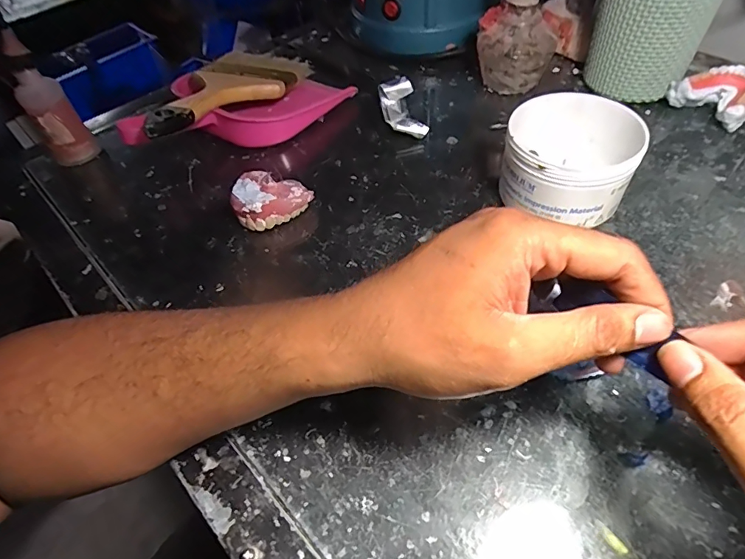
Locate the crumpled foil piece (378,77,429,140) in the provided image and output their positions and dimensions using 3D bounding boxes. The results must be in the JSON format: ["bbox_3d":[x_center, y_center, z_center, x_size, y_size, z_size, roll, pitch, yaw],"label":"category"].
[{"bbox_3d":[0.027,-0.167,0.443,0.033,0.028,0.081,-11,51,-3],"label":"crumpled foil piece"}]

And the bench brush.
[{"bbox_3d":[-0.141,-0.181,0.439,0.094,0.027,0.231,11,40,14],"label":"bench brush"}]

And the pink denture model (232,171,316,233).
[{"bbox_3d":[-0.087,-0.072,0.375,0.059,0.027,0.061,-24,53,-14],"label":"pink denture model"}]

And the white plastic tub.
[{"bbox_3d":[0.144,-0.087,0.344,0.089,0.065,0.104,6,52,10],"label":"white plastic tub"}]

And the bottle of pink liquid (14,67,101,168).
[{"bbox_3d":[-0.292,-0.148,0.420,0.038,0.084,0.034,-33,55,-19],"label":"bottle of pink liquid"}]

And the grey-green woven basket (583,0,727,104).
[{"bbox_3d":[0.255,-0.231,0.421,0.090,0.111,0.090,20,56,20],"label":"grey-green woven basket"}]

